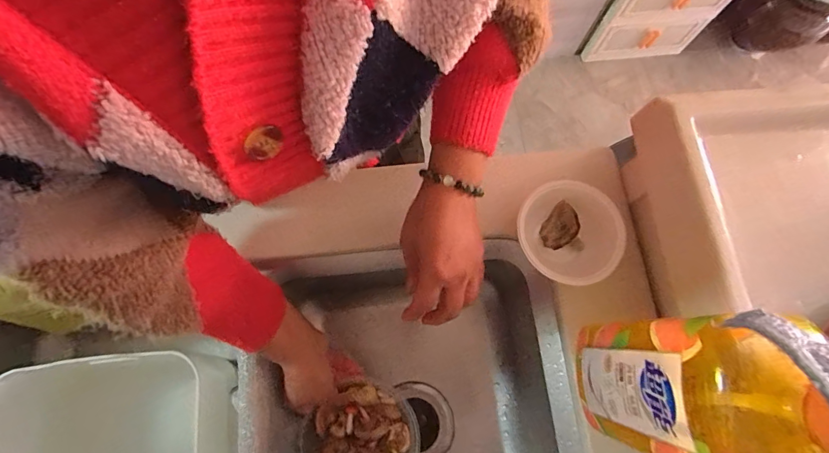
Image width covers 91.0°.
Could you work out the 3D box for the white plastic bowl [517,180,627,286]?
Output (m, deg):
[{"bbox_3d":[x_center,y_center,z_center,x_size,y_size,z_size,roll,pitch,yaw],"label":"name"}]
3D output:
[{"bbox_3d":[0.162,0.010,0.441,0.108,0.050,0.103,0,75,-1],"label":"white plastic bowl"}]

